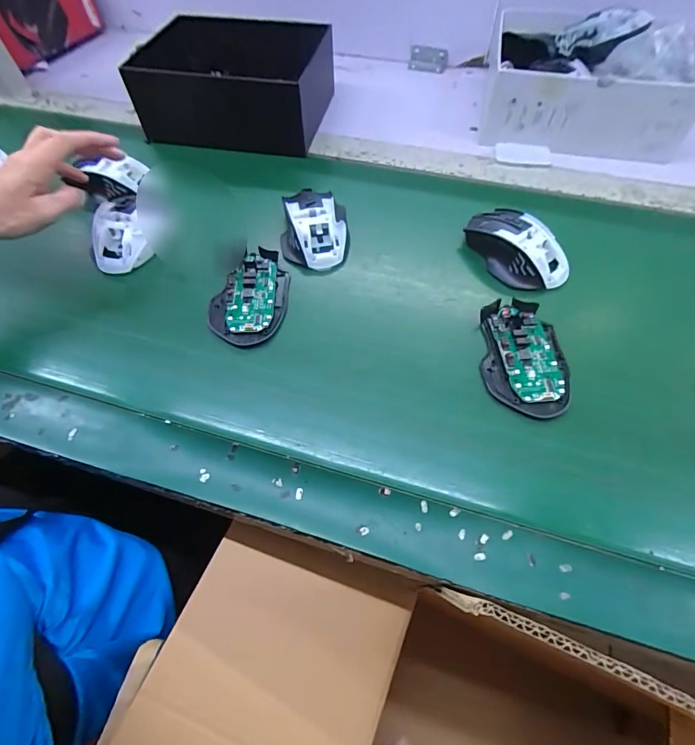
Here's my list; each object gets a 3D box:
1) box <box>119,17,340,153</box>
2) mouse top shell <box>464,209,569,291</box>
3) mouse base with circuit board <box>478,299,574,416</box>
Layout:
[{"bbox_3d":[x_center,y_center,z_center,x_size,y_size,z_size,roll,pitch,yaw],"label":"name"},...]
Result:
[{"bbox_3d":[-0.159,-0.418,0.569,0.233,0.091,0.208,8,61,7],"label":"box"},{"bbox_3d":[0.175,-0.132,0.417,0.069,0.038,0.117,-38,66,-17],"label":"mouse top shell"},{"bbox_3d":[0.158,-0.014,0.358,0.069,0.017,0.113,3,61,4],"label":"mouse base with circuit board"}]

